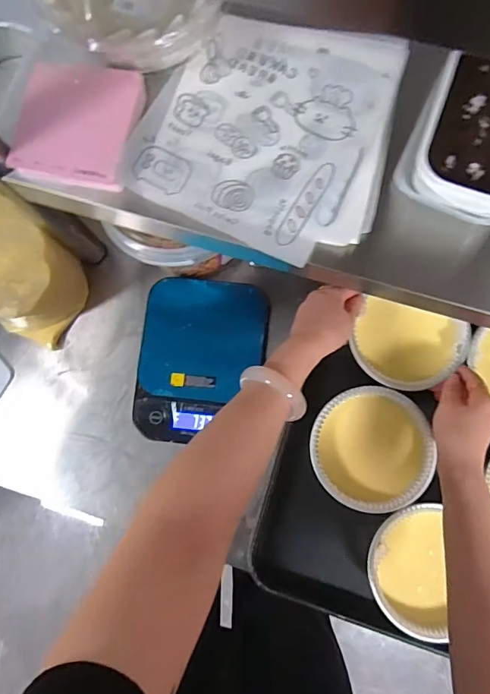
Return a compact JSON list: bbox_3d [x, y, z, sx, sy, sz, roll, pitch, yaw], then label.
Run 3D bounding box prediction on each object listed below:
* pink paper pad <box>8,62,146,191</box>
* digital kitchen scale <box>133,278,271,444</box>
[{"bbox_3d":[-0.141,-0.192,0.377,0.094,0.014,0.103,13,86,-2],"label":"pink paper pad"},{"bbox_3d":[-0.055,0.016,0.558,0.155,0.024,0.202,6,81,4],"label":"digital kitchen scale"}]

